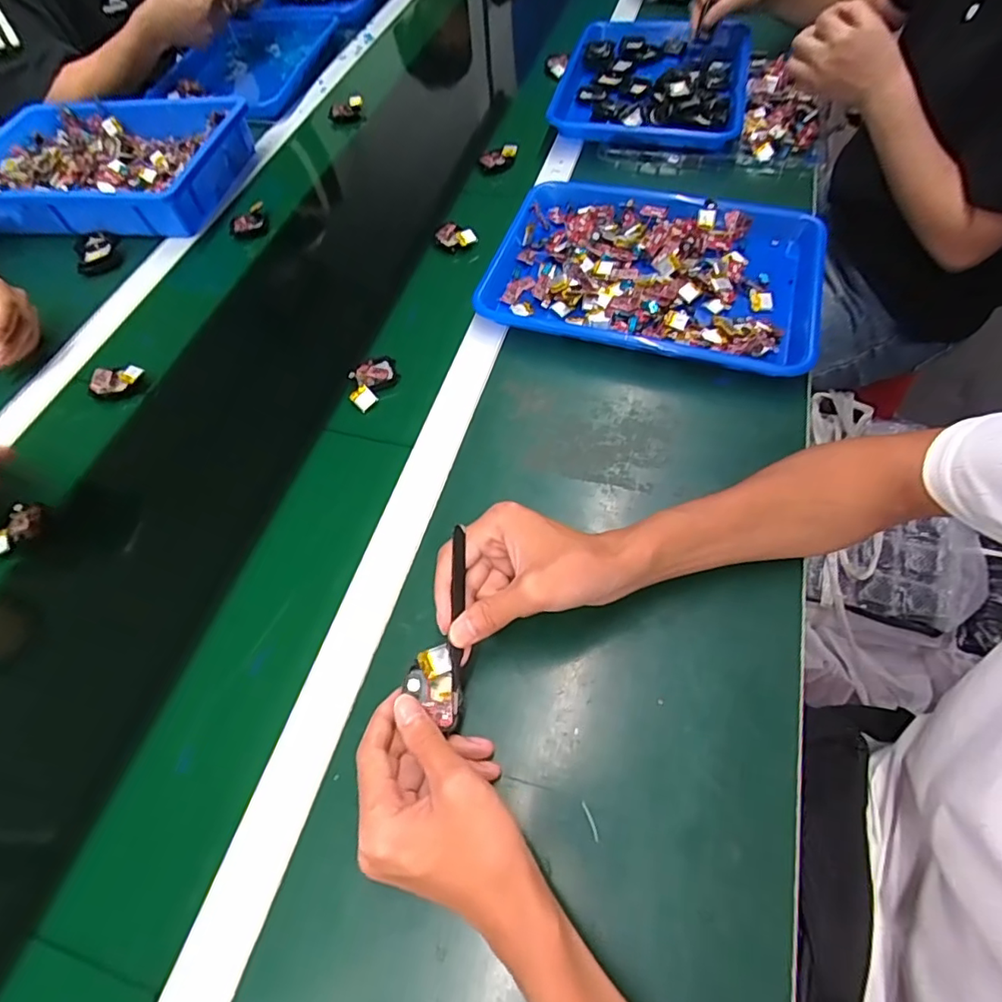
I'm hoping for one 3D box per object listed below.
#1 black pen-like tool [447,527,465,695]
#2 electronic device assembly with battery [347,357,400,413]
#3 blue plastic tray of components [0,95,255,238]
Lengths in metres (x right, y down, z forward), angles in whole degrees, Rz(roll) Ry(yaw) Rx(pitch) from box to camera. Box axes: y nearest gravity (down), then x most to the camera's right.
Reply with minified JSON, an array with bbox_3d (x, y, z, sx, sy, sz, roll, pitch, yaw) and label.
[{"bbox_3d":[-0.029,0.068,0.367,0.009,0.009,0.103,1,80,5],"label":"black pen-like tool"},{"bbox_3d":[-0.130,-0.122,0.562,0.041,0.011,0.063,29,66,20],"label":"electronic device assembly with battery"},{"bbox_3d":[-0.544,-0.463,0.766,0.355,0.055,0.238,6,60,8],"label":"blue plastic tray of components"}]

